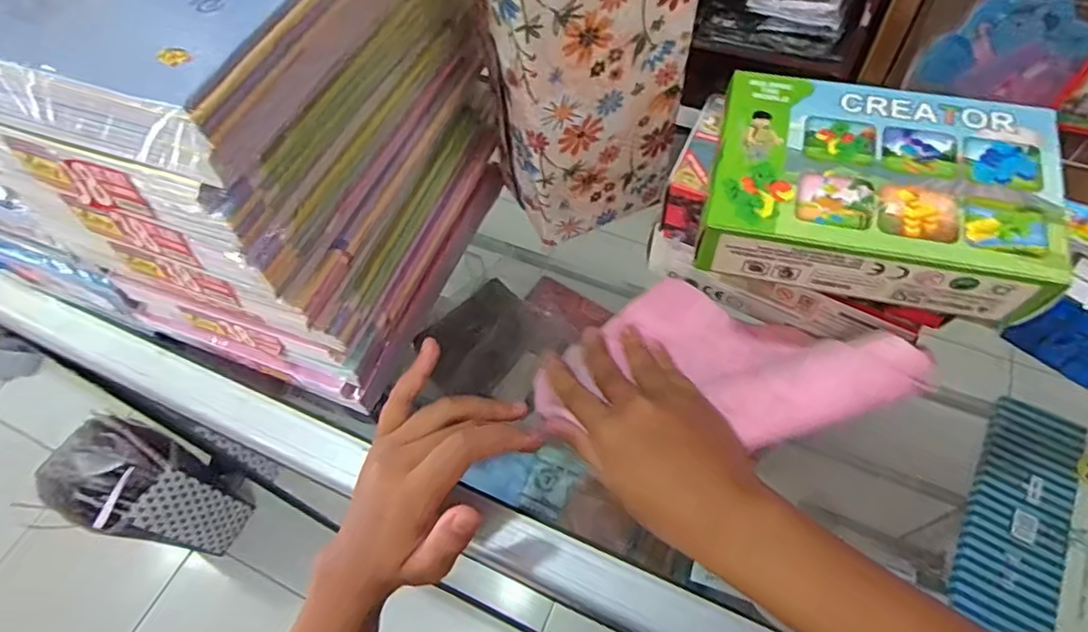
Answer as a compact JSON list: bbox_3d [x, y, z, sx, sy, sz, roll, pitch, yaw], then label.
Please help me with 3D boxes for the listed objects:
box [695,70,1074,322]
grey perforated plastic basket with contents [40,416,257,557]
[{"bbox_3d":[0.157,-0.060,0.290,0.145,0.045,0.094,12,60,11],"label":"box"},{"bbox_3d":[-0.777,0.356,1.214,0.210,0.341,0.181,16,61,13],"label":"grey perforated plastic basket with contents"}]

